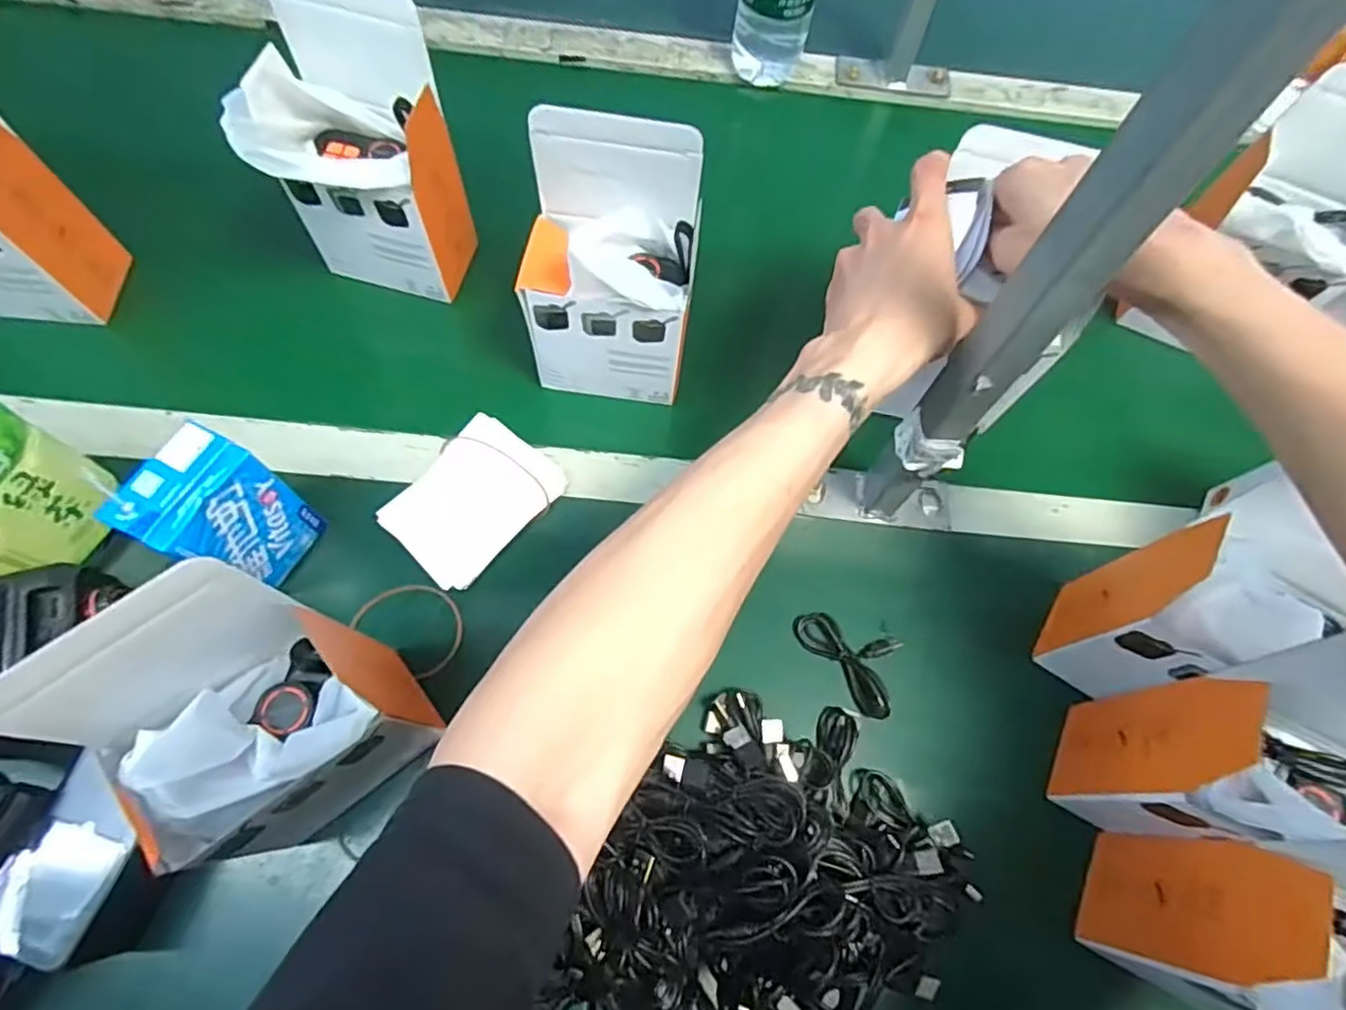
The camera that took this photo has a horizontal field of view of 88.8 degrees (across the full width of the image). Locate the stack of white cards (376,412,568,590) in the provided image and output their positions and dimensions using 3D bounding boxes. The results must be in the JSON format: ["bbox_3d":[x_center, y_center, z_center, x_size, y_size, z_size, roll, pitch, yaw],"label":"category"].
[{"bbox_3d":[-0.135,-0.006,0.467,0.080,0.014,0.108,40,70,14],"label":"stack of white cards"}]

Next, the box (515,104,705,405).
[{"bbox_3d":[-0.039,-0.148,0.442,0.103,0.176,0.068,6,66,0],"label":"box"}]

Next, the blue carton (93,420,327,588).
[{"bbox_3d":[-0.257,0.011,0.398,0.042,0.109,0.067,23,67,7],"label":"blue carton"}]

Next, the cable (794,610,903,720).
[{"bbox_3d":[0.110,0.100,0.447,0.069,0.017,0.054,23,67,7],"label":"cable"}]

